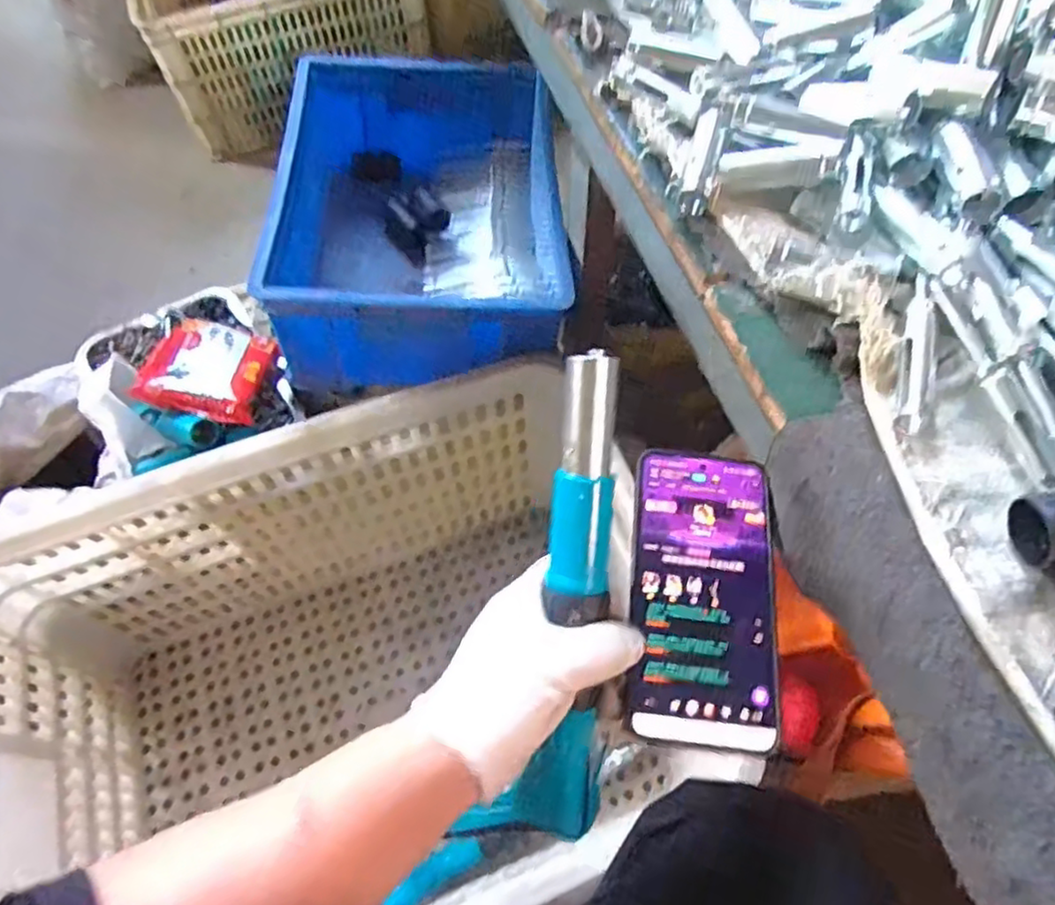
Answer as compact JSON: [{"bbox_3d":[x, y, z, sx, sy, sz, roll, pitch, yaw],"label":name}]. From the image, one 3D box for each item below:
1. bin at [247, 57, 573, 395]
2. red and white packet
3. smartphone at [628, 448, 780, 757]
[{"bbox_3d":[-0.116,-0.287,0.773,0.285,0.161,0.433,-5,61,0],"label":"bin"},{"bbox_3d":[-0.334,-0.087,0.708,0.114,0.034,0.117,18,59,-19],"label":"red and white packet"},{"bbox_3d":[0.096,0.073,0.368,0.075,0.006,0.161,5,62,6],"label":"smartphone"}]

